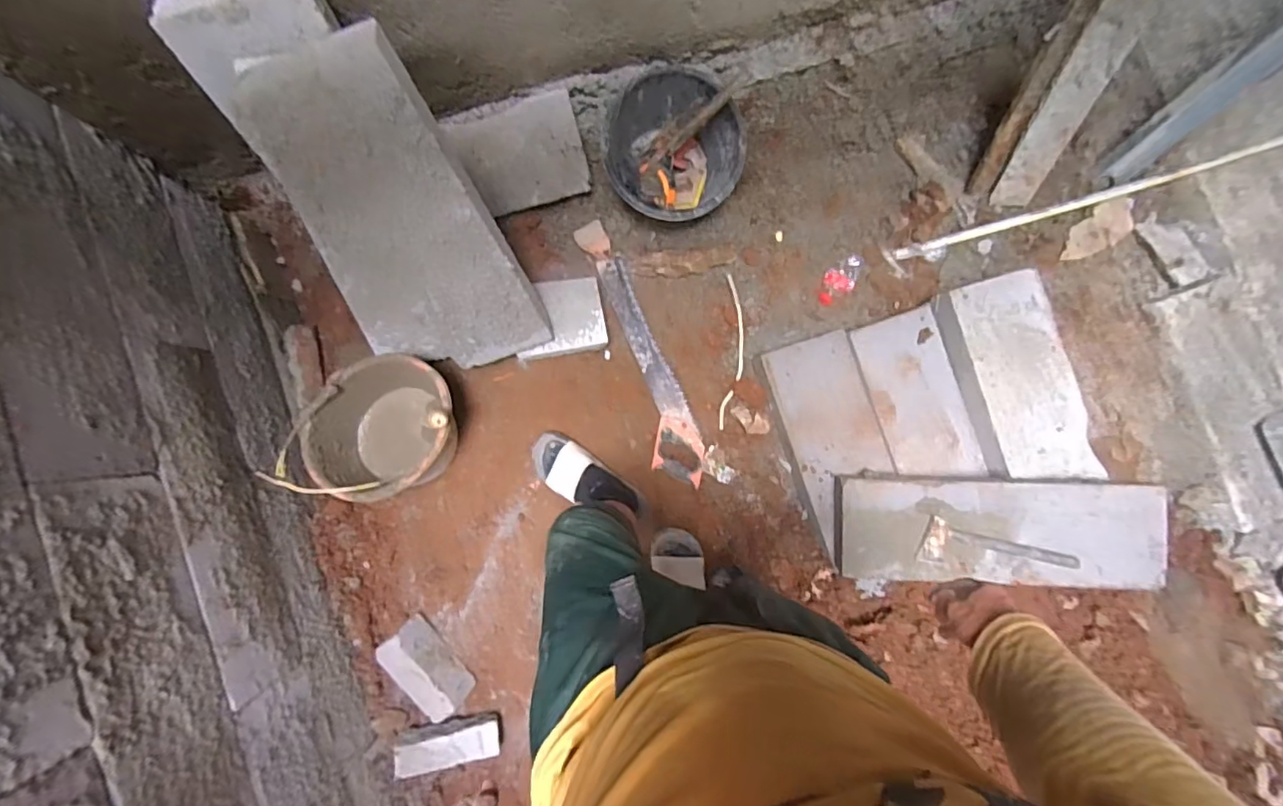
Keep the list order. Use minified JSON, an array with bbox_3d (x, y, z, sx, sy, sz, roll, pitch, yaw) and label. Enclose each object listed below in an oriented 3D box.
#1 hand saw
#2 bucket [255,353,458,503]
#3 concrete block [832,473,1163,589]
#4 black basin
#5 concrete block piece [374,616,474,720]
[{"bbox_3d":[-0.010,-0.124,1.282,0.118,0.053,0.605,-22,88,-4],"label":"hand saw"},{"bbox_3d":[-0.501,0.046,1.126,0.252,0.245,0.271,0,87,-3],"label":"bucket"},{"bbox_3d":[0.690,0.252,1.115,0.581,0.071,0.200,0,87,10],"label":"concrete block"},{"bbox_3d":[0.062,-0.507,1.183,0.267,0.170,0.271,0,87,-3],"label":"black basin"},{"bbox_3d":[-0.451,0.558,1.186,0.103,0.082,0.201,-41,90,-4],"label":"concrete block piece"}]

